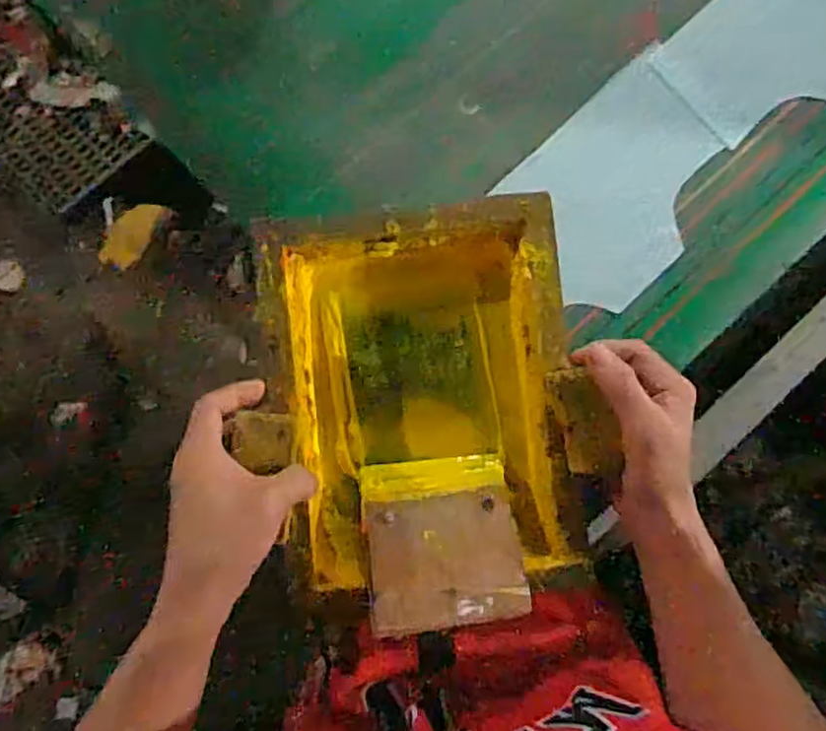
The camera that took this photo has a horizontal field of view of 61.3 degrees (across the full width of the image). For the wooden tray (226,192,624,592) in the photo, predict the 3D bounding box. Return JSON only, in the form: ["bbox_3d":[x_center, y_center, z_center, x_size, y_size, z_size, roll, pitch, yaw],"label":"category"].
[{"bbox_3d":[0.007,0.021,0.484,0.209,0.062,0.260,-7,86,-6],"label":"wooden tray"}]

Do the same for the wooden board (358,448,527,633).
[{"bbox_3d":[0.020,0.114,0.469,0.101,0.011,0.117,-6,54,-3],"label":"wooden board"}]

